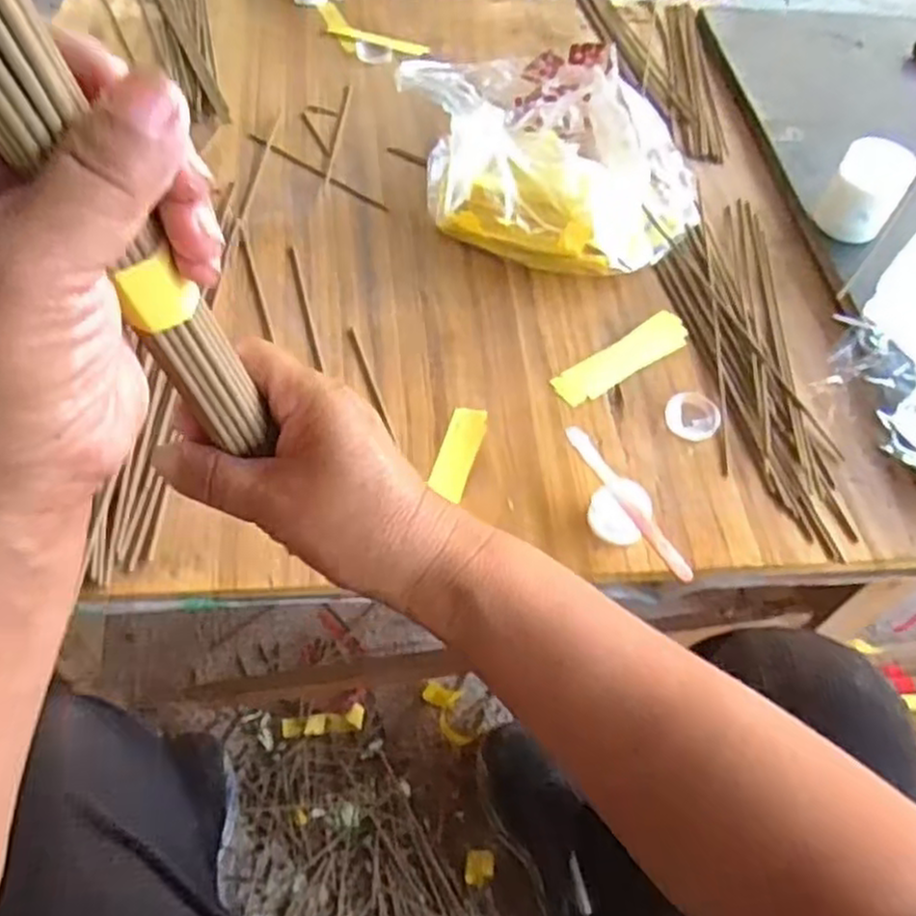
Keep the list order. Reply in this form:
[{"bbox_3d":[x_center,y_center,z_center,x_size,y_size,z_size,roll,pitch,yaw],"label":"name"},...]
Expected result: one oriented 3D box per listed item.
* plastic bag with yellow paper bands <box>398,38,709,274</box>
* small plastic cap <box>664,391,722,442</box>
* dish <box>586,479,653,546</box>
[{"bbox_3d":[0.088,-0.274,0.660,0.240,0.083,0.271,-10,57,-13],"label":"plastic bag with yellow paper bands"},{"bbox_3d":[0.171,-0.031,0.543,0.039,0.007,0.038,3,55,-4],"label":"small plastic cap"},{"bbox_3d":[0.104,0.036,0.481,0.034,0.030,0.031,3,55,-4],"label":"dish"}]

